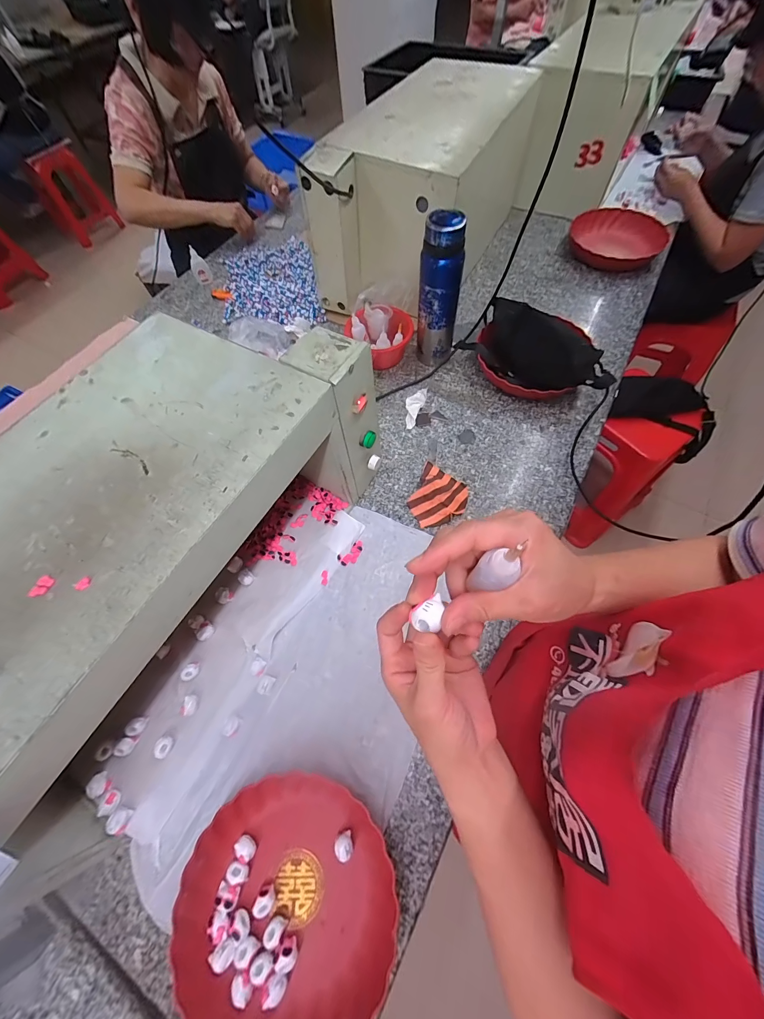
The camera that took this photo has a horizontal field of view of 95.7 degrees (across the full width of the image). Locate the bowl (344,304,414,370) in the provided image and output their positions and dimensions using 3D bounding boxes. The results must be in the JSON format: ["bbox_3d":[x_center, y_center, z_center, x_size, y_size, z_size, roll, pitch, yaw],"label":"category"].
[{"bbox_3d":[0.000,-0.395,0.792,0.126,0.089,0.123,-35,66,-13],"label":"bowl"}]

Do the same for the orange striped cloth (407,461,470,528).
[{"bbox_3d":[0.107,-0.025,0.642,0.097,0.026,0.119,23,67,15],"label":"orange striped cloth"}]

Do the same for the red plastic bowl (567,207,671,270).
[{"bbox_3d":[0.622,-0.723,0.932,0.231,0.059,0.222,-2,63,3],"label":"red plastic bowl"}]

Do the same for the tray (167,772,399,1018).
[{"bbox_3d":[-0.108,0.459,0.401,0.239,0.038,0.227,-2,63,3],"label":"tray"}]

